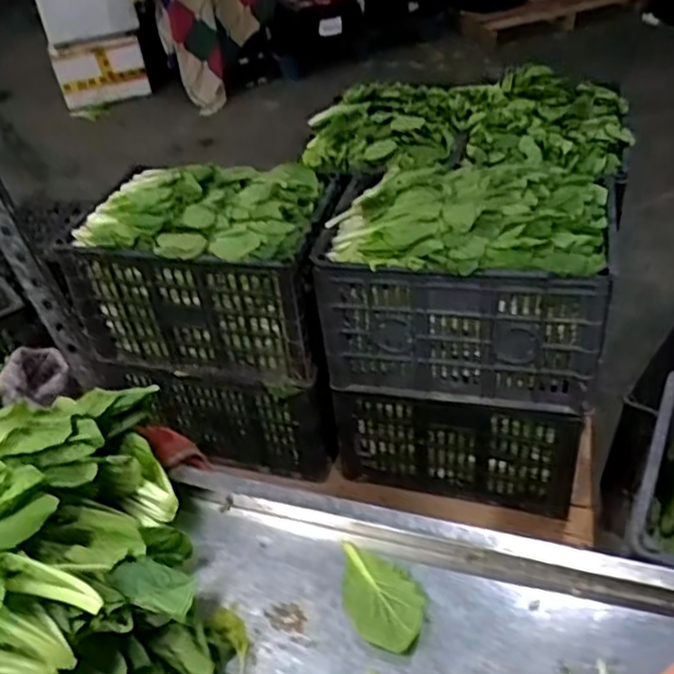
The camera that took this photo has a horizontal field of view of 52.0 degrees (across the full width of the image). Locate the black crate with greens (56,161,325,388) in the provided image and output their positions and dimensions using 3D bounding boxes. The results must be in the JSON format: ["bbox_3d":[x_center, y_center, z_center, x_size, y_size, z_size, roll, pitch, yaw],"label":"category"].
[{"bbox_3d":[-0.245,-0.145,1.379,0.463,0.313,0.300,7,42,16],"label":"black crate with greens"}]

